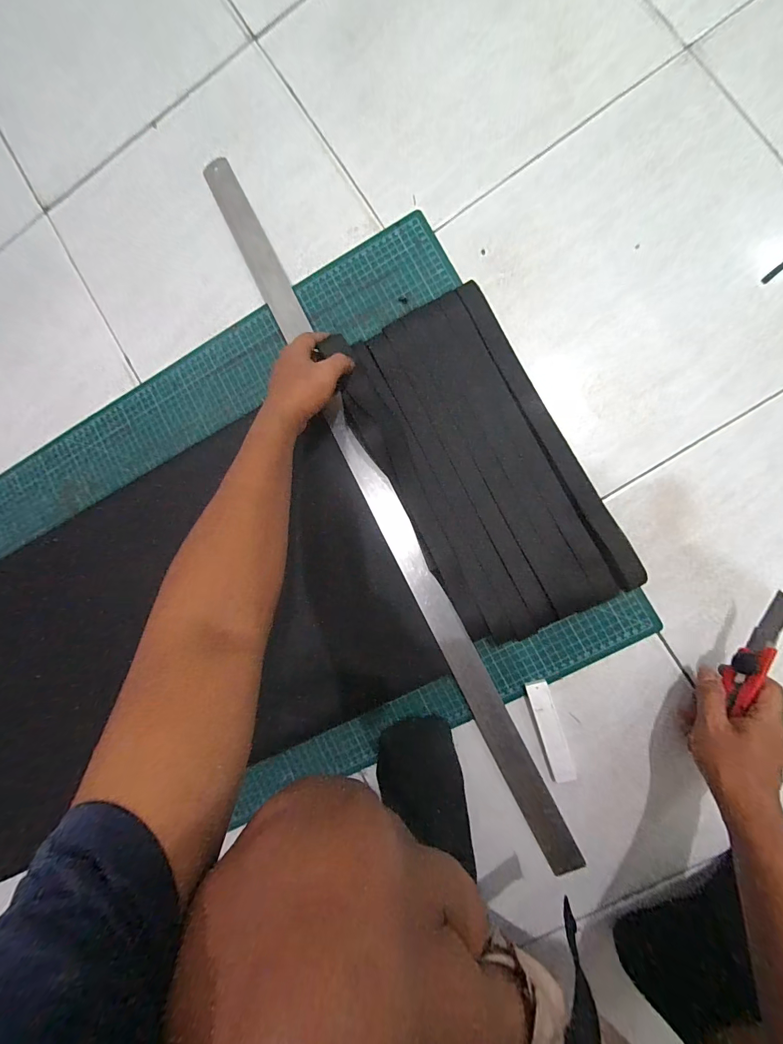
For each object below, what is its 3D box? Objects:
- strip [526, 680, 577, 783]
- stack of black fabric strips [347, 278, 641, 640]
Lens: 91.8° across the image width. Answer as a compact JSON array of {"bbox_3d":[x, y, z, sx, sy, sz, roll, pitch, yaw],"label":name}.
[{"bbox_3d":[0.187,0.246,0.444,0.025,0.009,0.116,-17,87,8],"label":"strip"},{"bbox_3d":[0.096,-0.068,0.453,0.213,0.034,0.413,-29,85,7],"label":"stack of black fabric strips"}]

